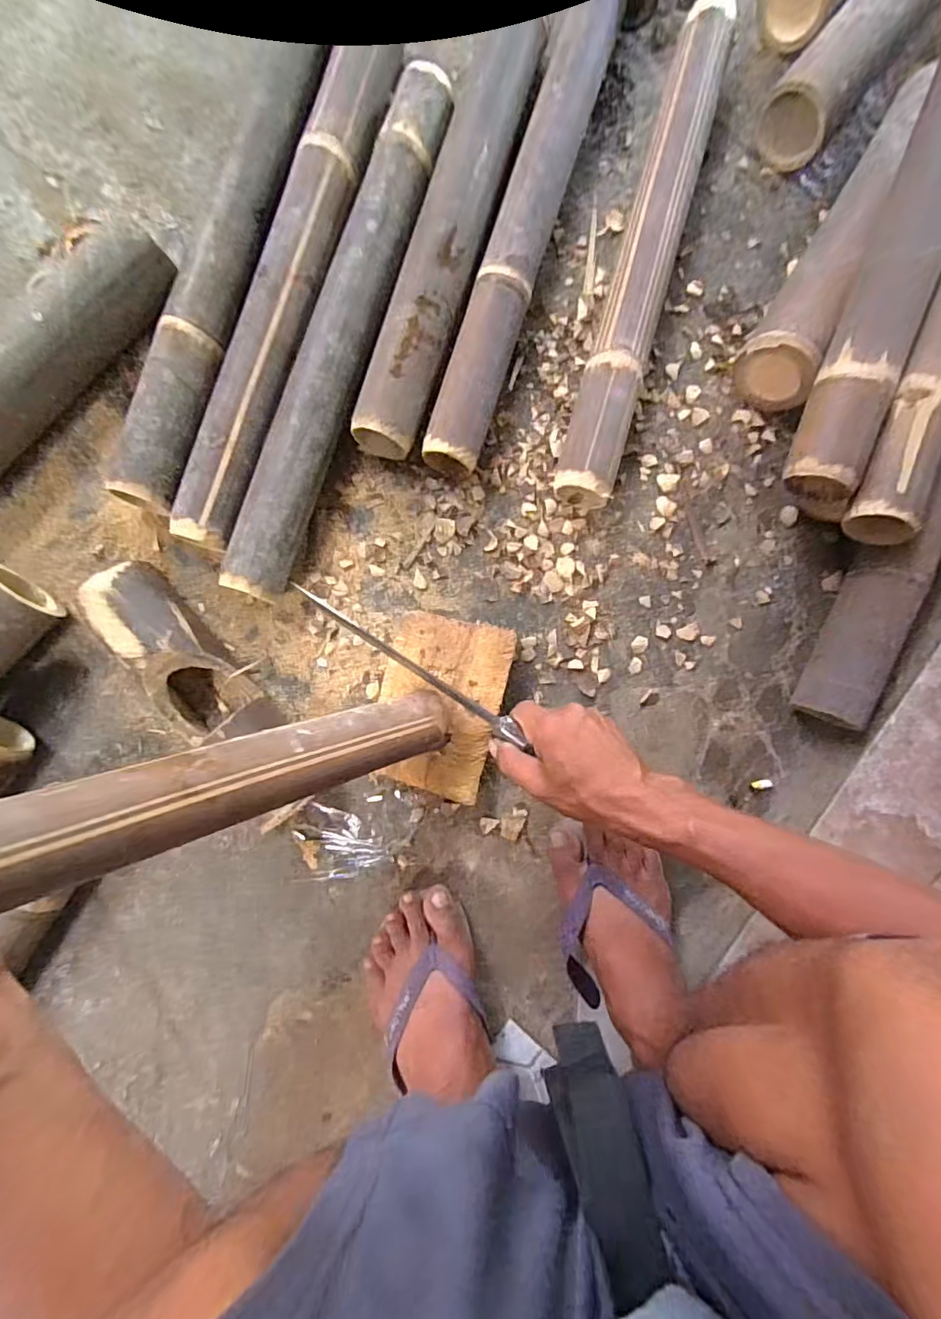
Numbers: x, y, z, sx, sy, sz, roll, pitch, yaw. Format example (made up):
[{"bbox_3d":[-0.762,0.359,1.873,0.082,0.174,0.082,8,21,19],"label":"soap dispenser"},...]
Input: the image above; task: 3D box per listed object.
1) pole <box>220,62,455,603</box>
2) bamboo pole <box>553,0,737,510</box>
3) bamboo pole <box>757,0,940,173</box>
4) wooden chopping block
[{"bbox_3d":[-0.124,-0.319,0.529,0.064,0.053,0.543,19,87,-4],"label":"pole"},{"bbox_3d":[0.183,-0.422,0.555,0.062,0.060,0.539,16,88,-4],"label":"bamboo pole"},{"bbox_3d":[0.525,-0.800,0.586,0.074,0.081,0.610,39,86,-2],"label":"bamboo pole"},{"bbox_3d":[-0.029,0.043,0.531,0.117,0.043,0.171,14,88,-4],"label":"wooden chopping block"}]

